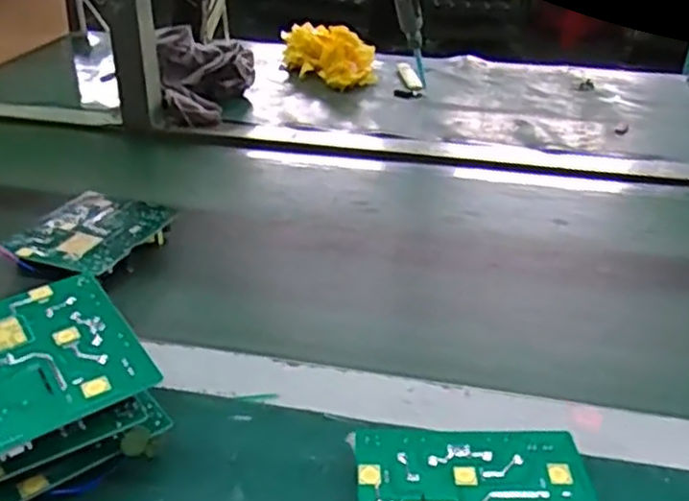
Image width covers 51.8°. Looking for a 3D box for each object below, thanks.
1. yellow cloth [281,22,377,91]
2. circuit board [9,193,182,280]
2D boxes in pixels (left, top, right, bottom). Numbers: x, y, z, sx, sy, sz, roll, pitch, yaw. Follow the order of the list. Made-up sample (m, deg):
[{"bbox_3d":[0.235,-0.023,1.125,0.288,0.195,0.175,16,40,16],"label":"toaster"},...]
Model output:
[{"bbox_3d":[-0.025,-0.312,1.128,0.090,0.077,0.160,-24,38,-36],"label":"yellow cloth"},{"bbox_3d":[-0.235,-0.015,0.665,0.114,0.022,0.131,13,32,20],"label":"circuit board"}]

